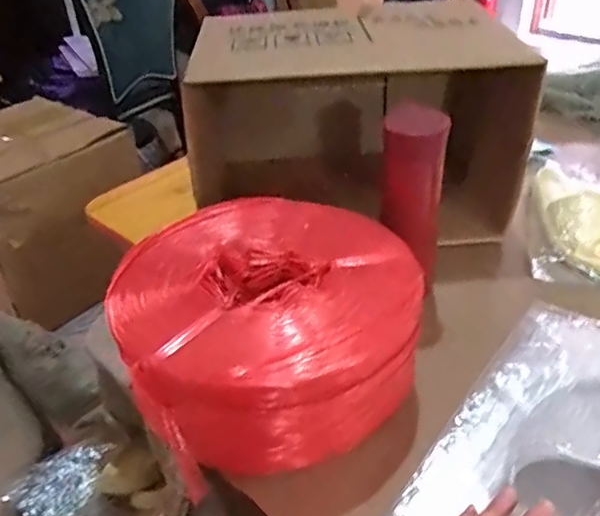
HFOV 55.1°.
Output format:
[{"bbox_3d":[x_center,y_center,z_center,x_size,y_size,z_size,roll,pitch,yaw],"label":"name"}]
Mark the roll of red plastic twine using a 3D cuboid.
[{"bbox_3d":[-0.039,0.066,0.573,0.254,0.134,0.258,-3,36,2],"label":"roll of red plastic twine"}]

